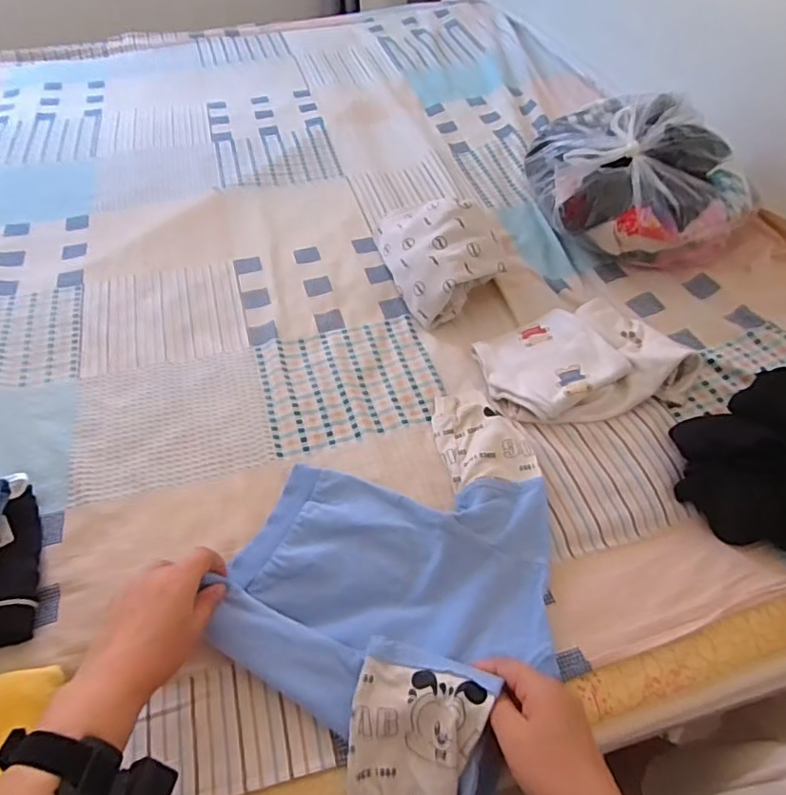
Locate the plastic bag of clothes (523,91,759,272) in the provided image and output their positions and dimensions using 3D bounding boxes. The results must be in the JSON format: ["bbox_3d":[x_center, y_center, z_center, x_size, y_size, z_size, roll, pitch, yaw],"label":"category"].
[{"bbox_3d":[0.339,-0.293,0.795,0.267,0.166,0.246,0,50,0],"label":"plastic bag of clothes"}]

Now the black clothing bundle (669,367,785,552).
[{"bbox_3d":[0.402,0.058,0.558,0.223,0.077,0.160,-13,51,-11],"label":"black clothing bundle"}]

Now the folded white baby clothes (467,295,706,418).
[{"bbox_3d":[0.219,-0.047,0.667,0.226,0.047,0.161,-9,50,-8],"label":"folded white baby clothes"}]

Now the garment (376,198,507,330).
[{"bbox_3d":[0.060,-0.207,0.784,0.136,0.093,0.198,-18,52,-15],"label":"garment"}]

